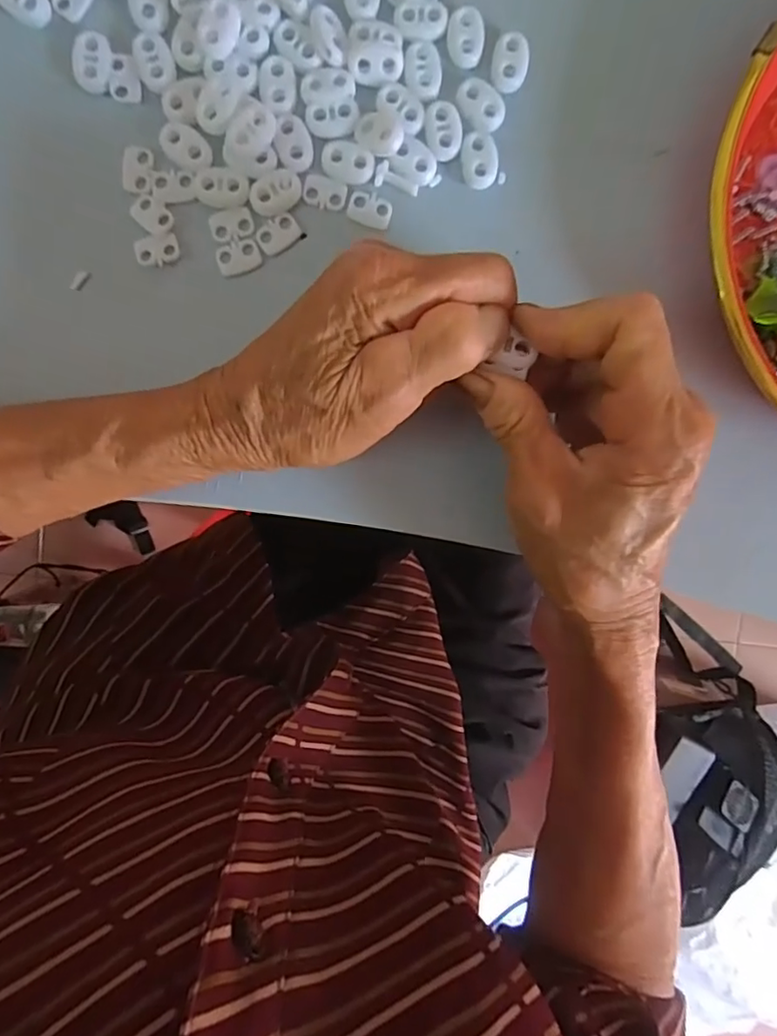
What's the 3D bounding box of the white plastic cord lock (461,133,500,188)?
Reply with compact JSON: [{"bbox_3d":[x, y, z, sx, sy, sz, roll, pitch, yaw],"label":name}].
[{"bbox_3d":[0.038,-0.150,0.239,0.014,0.004,0.021,-13,96,0],"label":"white plastic cord lock"}]

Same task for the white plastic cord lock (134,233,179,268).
[{"bbox_3d":[-0.097,-0.112,0.238,0.018,0.004,0.012,-17,96,0],"label":"white plastic cord lock"}]

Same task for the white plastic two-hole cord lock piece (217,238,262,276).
[{"bbox_3d":[-0.063,-0.111,0.241,0.018,0.004,0.012,-20,96,0],"label":"white plastic two-hole cord lock piece"}]

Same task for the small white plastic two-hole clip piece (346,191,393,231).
[{"bbox_3d":[-0.008,-0.131,0.241,0.018,0.004,0.013,19,95,-4],"label":"small white plastic two-hole clip piece"}]

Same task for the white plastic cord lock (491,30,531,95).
[{"bbox_3d":[0.050,-0.187,0.234,0.014,0.004,0.023,10,95,-3],"label":"white plastic cord lock"}]

